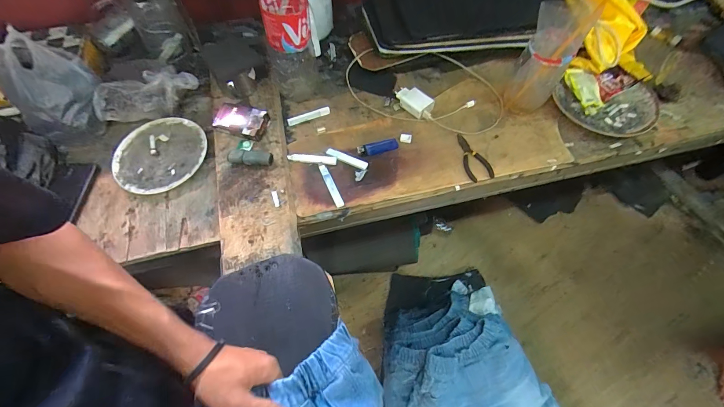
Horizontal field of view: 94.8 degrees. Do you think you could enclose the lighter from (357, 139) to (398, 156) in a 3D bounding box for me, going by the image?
[{"bbox_3d":[0.031,-0.111,0.662,0.082,0.009,0.026,-13,61,-8],"label":"lighter"}]

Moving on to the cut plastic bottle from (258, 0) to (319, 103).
[{"bbox_3d":[-0.140,-0.306,0.669,0.087,0.206,0.086,-8,60,-6],"label":"cut plastic bottle"}]

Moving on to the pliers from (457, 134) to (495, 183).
[{"bbox_3d":[0.212,-0.092,0.647,0.051,0.008,0.107,-16,61,-10],"label":"pliers"}]

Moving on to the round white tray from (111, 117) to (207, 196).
[{"bbox_3d":[-0.389,-0.093,0.648,0.166,0.028,0.161,-8,60,-6],"label":"round white tray"}]

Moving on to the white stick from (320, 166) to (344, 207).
[{"bbox_3d":[-0.057,-0.034,0.611,0.016,0.006,0.094,-21,62,-13],"label":"white stick"}]

